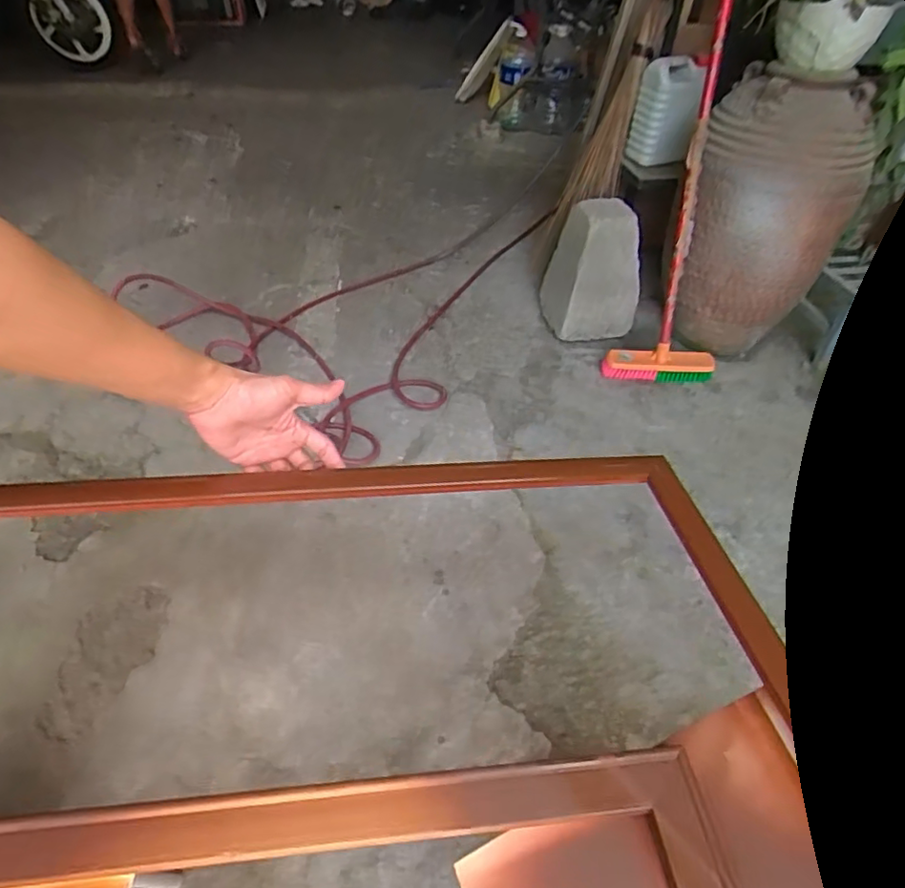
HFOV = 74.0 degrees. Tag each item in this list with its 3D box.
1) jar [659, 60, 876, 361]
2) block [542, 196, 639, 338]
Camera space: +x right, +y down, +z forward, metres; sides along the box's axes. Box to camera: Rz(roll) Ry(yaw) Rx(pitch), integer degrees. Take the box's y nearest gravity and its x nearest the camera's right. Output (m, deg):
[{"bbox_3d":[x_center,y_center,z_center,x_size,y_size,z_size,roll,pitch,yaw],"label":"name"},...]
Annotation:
[{"bbox_3d":[0.700,-0.505,1.409,0.322,0.608,0.338,13,45,10],"label":"jar"},{"bbox_3d":[0.362,-0.444,1.543,0.225,0.319,0.168,7,45,4],"label":"block"}]

